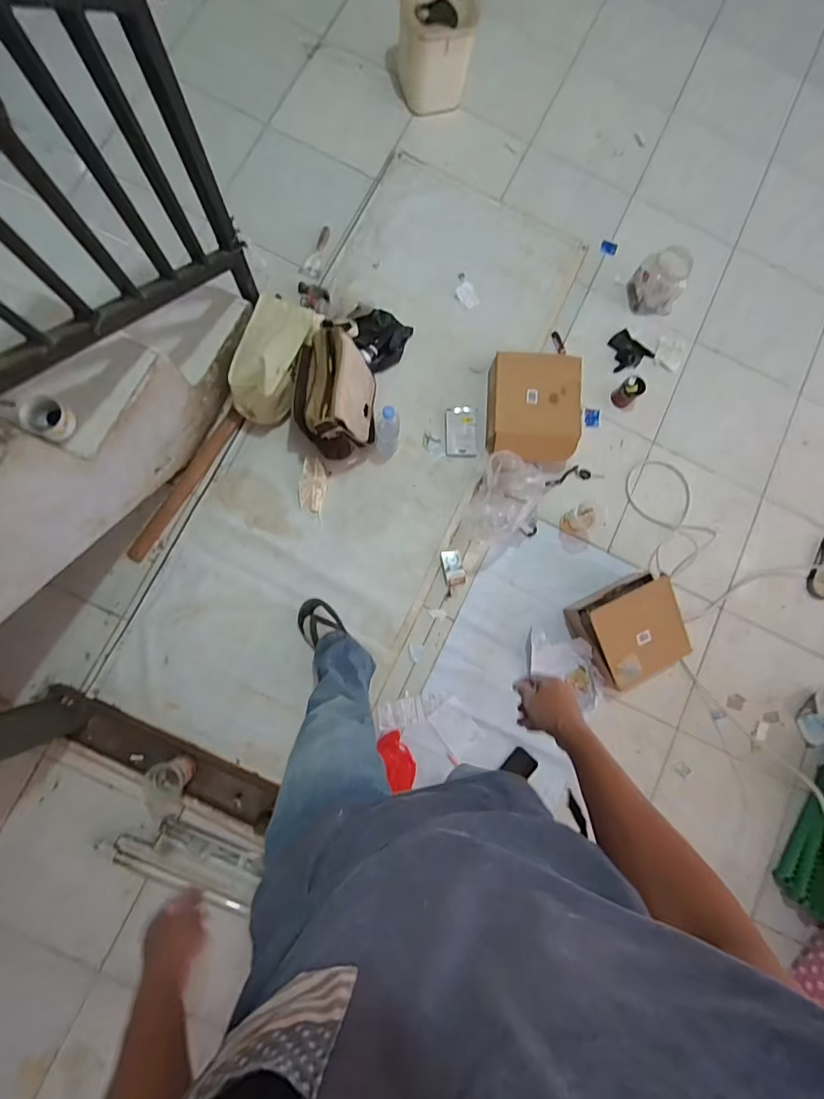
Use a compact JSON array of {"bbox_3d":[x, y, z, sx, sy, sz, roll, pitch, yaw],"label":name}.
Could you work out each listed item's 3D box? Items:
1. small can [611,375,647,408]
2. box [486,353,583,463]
[{"bbox_3d":[0.690,-0.503,1.441,0.074,0.077,0.067,-40,88,-7],"label":"small can"},{"bbox_3d":[0.370,-0.429,1.394,0.263,0.125,0.316,2,82,-4],"label":"box"}]

